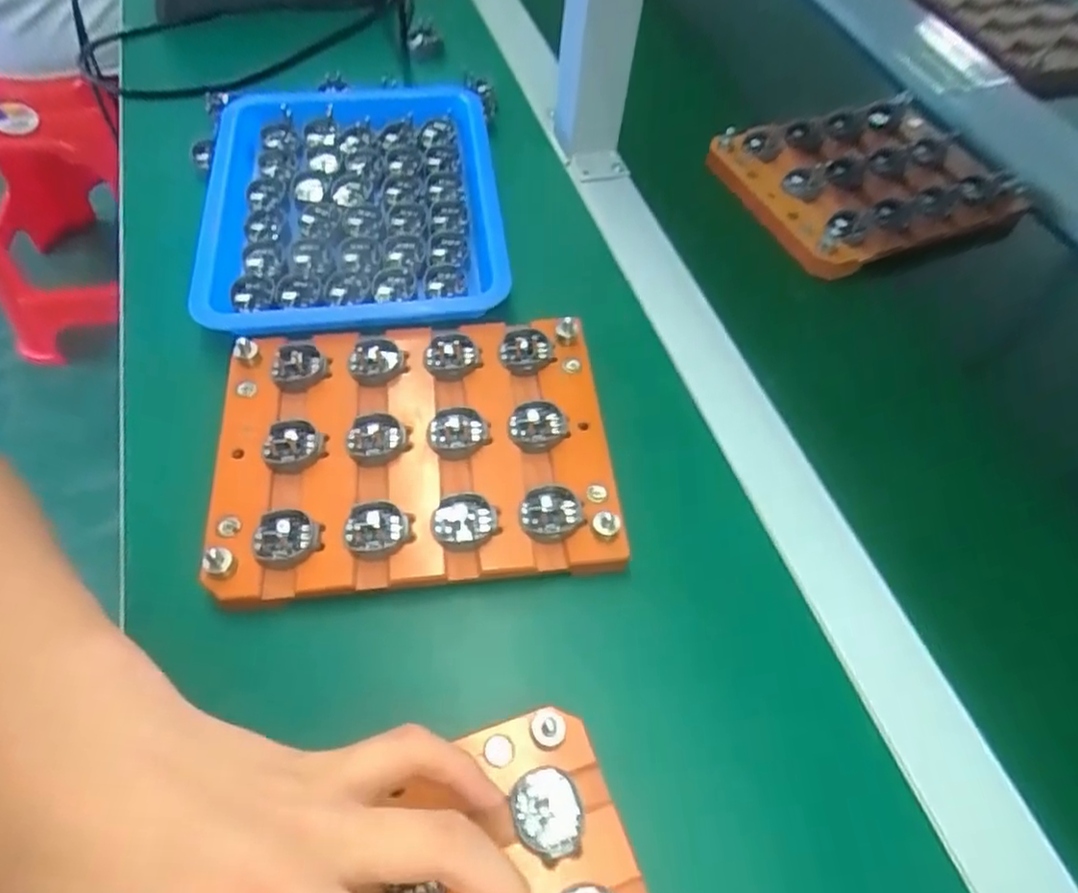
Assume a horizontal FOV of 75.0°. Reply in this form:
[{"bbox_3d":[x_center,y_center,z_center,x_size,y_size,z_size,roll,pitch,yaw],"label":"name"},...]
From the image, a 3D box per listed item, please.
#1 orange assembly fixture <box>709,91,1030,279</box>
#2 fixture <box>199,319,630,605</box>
[{"bbox_3d":[0.243,-0.195,0.514,0.192,0.030,0.140,-18,60,-15],"label":"orange assembly fixture"},{"bbox_3d":[-0.061,-0.002,0.346,0.184,0.019,0.144,-4,57,-6],"label":"fixture"}]

